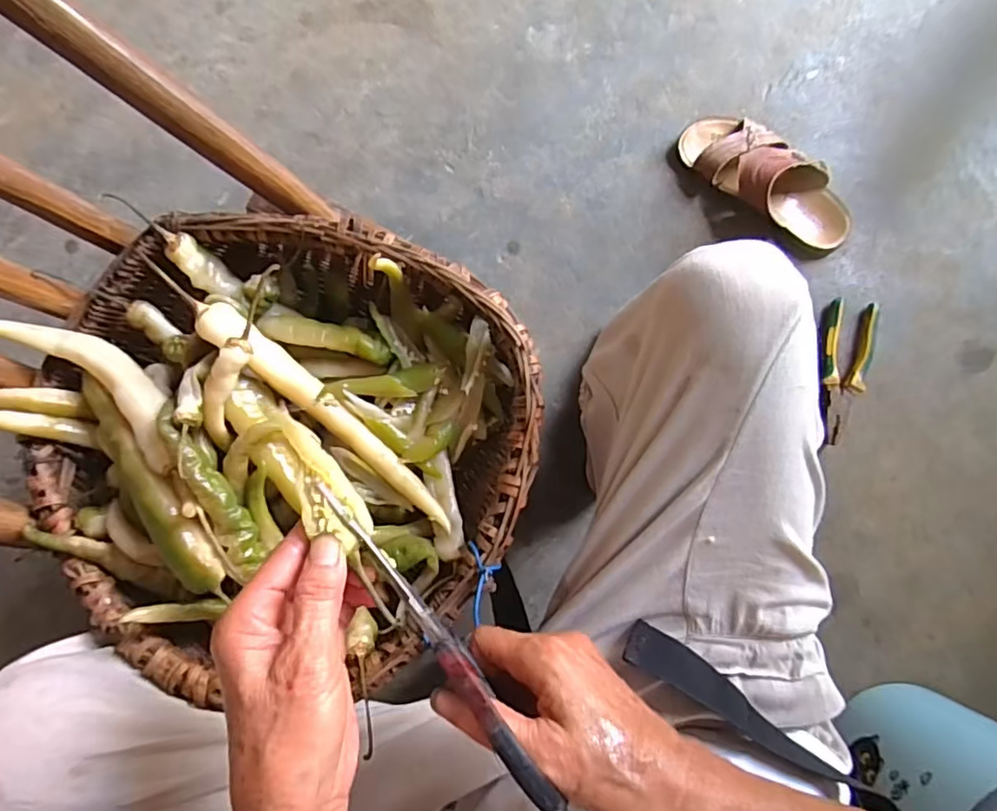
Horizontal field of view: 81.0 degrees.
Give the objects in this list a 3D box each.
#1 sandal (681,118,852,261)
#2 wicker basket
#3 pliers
[{"bbox_3d":[0.363,-0.303,0.776,0.251,0.077,0.099,43,91,5],"label":"sandal"},{"bbox_3d":[-0.157,0.025,0.442,0.364,0.099,0.312,4,86,3],"label":"wicker basket"},{"bbox_3d":[0.474,-0.045,0.798,0.069,0.022,0.190,7,86,4],"label":"pliers"}]

